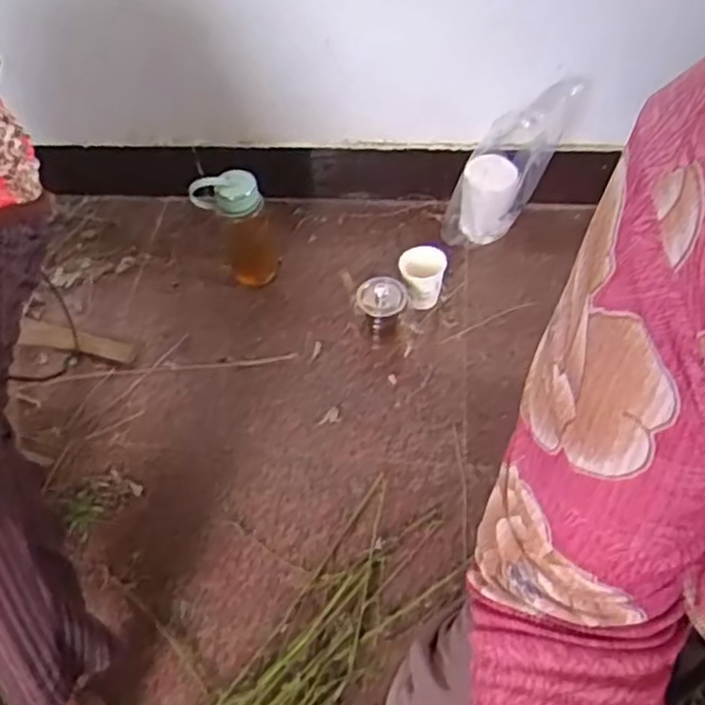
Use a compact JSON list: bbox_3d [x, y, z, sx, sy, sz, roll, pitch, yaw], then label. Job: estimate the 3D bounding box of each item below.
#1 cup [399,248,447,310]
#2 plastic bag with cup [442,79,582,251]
[{"bbox_3d":[0.114,-0.119,1.141,0.072,0.086,0.066,-2,54,3],"label":"cup"},{"bbox_3d":[0.244,-0.290,1.126,0.112,0.316,0.101,6,47,-30],"label":"plastic bag with cup"}]

